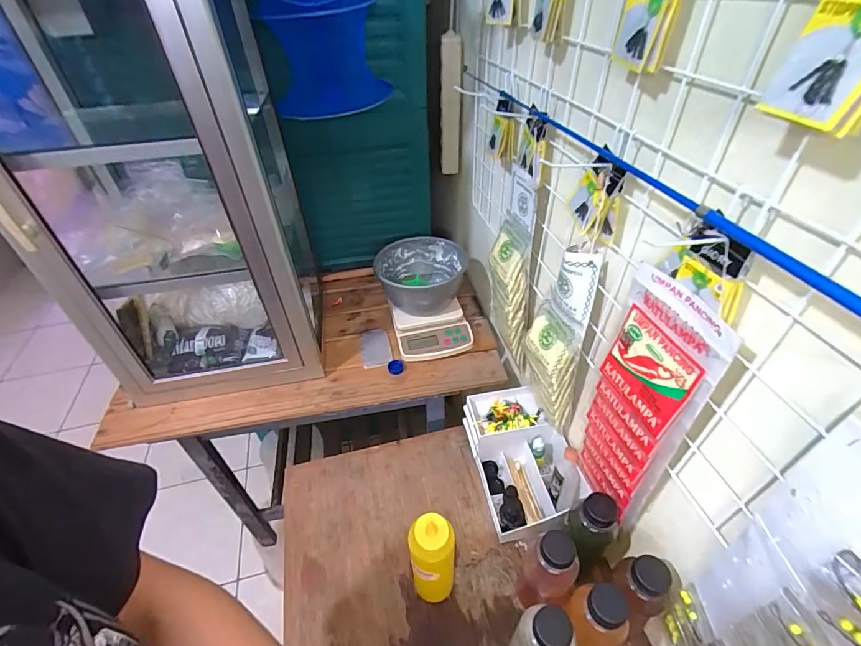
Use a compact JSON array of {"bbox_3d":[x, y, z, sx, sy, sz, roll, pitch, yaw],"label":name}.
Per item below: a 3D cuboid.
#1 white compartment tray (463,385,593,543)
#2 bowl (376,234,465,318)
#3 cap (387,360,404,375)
[{"bbox_3d":[0.162,0.240,0.736,0.160,0.099,0.229,-8,42,-6],"label":"white compartment tray"},{"bbox_3d":[-0.019,-0.099,0.918,0.181,0.099,0.180,-1,42,1],"label":"bowl"},{"bbox_3d":[-0.072,0.091,0.852,0.031,0.012,0.029,-3,42,3],"label":"cap"}]

